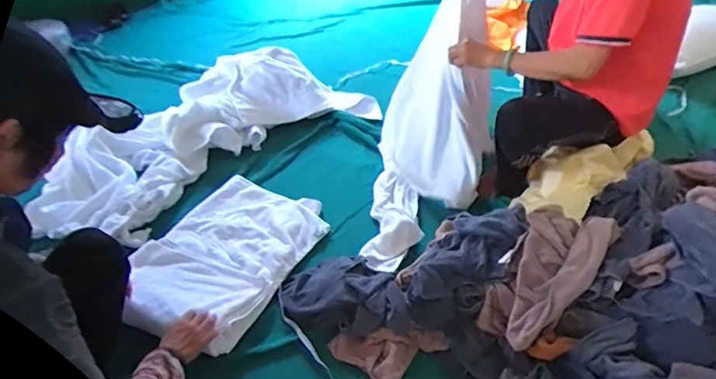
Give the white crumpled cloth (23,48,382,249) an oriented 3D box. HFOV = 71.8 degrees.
[{"bbox_3d":[-0.515,-0.202,1.697,0.509,0.212,1.134,27,47,33],"label":"white crumpled cloth"}]

